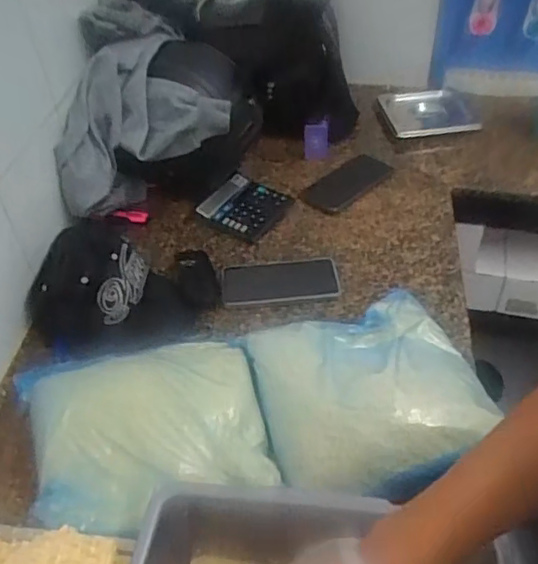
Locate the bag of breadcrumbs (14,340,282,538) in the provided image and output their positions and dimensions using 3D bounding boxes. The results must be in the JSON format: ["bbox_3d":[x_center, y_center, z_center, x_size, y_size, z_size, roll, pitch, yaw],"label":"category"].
[{"bbox_3d":[-0.143,0.163,0.666,0.267,0.073,0.222,-12,45,-8],"label":"bag of breadcrumbs"}]

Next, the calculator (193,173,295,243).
[{"bbox_3d":[-0.038,-0.129,0.990,0.123,0.026,0.117,21,50,23],"label":"calculator"}]

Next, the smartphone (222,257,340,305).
[{"bbox_3d":[0.016,-0.005,0.869,0.165,0.007,0.084,-4,44,0],"label":"smartphone"}]

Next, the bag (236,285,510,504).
[{"bbox_3d":[0.116,0.127,0.684,0.241,0.069,0.234,-13,45,-9],"label":"bag"}]

